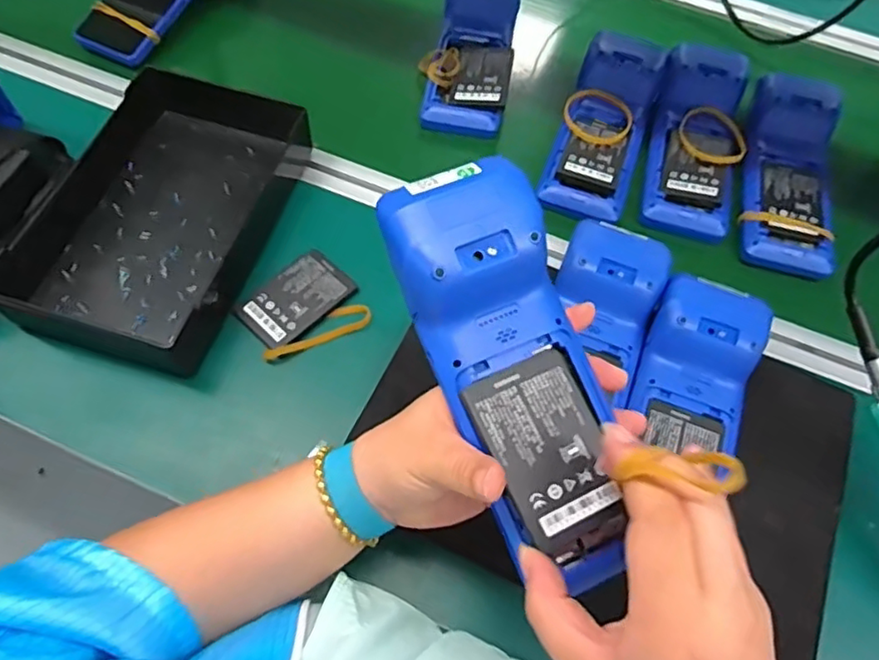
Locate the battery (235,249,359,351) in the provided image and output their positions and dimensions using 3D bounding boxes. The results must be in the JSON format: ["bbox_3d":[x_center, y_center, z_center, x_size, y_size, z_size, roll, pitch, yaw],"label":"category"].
[{"bbox_3d":[-0.118,-0.026,0.517,0.055,0.005,0.090,40,67,17],"label":"battery"}]

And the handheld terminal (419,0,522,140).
[{"bbox_3d":[0.036,-0.295,0.651,0.087,0.049,0.201,10,62,2],"label":"handheld terminal"}]

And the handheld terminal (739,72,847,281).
[{"bbox_3d":[0.340,-0.156,0.594,0.082,0.041,0.222,14,62,4],"label":"handheld terminal"}]

